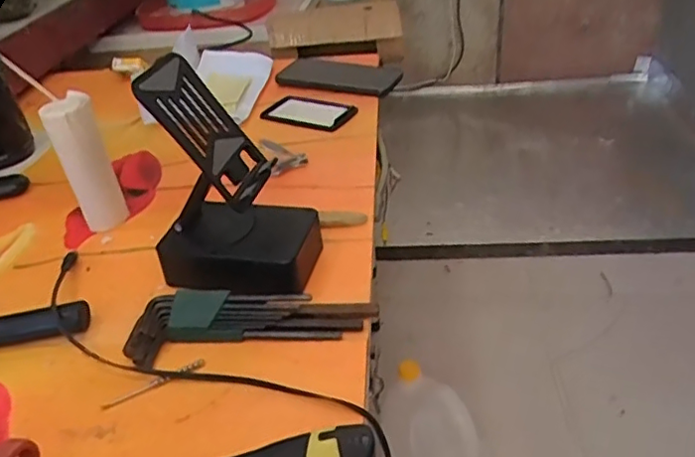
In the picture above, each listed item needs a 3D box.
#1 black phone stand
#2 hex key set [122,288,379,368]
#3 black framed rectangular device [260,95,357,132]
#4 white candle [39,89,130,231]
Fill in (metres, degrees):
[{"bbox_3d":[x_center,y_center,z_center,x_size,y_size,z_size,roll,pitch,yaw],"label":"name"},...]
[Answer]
[{"bbox_3d":[-0.093,-0.041,0.471,0.117,0.172,0.060,1,34,9],"label":"black phone stand"},{"bbox_3d":[-0.071,0.063,0.449,0.177,0.022,0.051,-8,33,-4],"label":"hex key set"},{"bbox_3d":[-0.052,-0.149,0.762,0.116,0.012,0.070,10,36,21],"label":"black framed rectangular device"},{"bbox_3d":[-0.242,-0.059,0.563,0.042,0.126,0.041,-17,35,-17],"label":"white candle"}]

